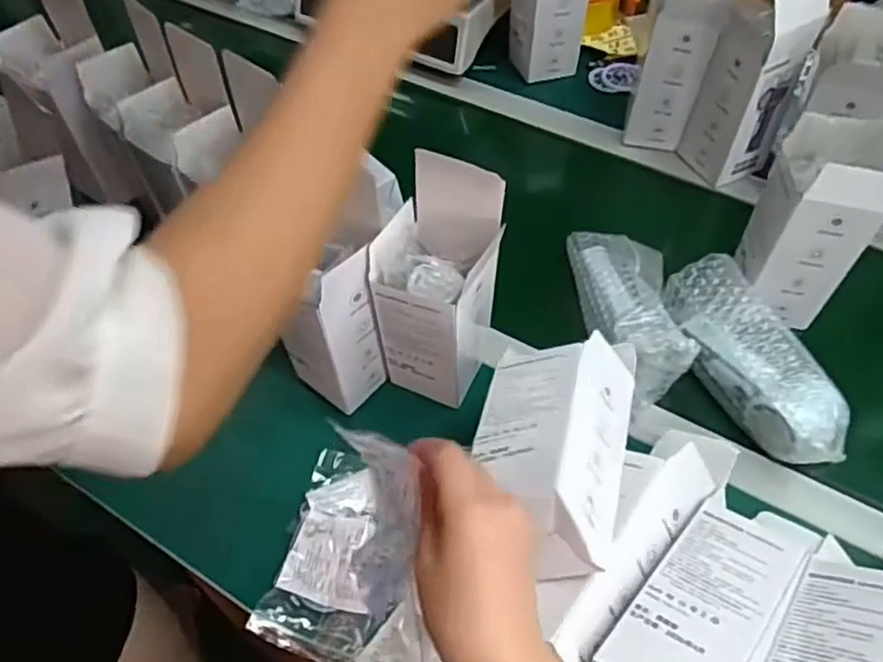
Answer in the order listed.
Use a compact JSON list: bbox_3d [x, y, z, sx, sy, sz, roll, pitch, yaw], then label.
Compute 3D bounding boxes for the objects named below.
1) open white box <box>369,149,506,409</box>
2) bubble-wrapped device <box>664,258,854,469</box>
[{"bbox_3d":[0.001,-0.026,0.585,0.083,0.205,0.100,28,62,20],"label":"open white box"},{"bbox_3d":[0.284,0.025,0.634,0.070,0.057,0.204,-21,57,-11],"label":"bubble-wrapped device"}]

